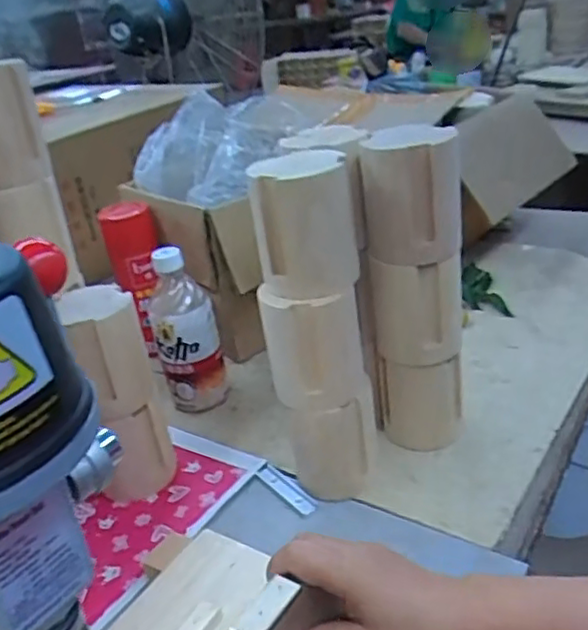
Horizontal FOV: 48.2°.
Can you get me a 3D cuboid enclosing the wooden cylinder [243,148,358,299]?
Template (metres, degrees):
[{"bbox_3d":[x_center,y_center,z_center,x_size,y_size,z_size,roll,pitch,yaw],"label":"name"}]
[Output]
[{"bbox_3d":[0.009,-0.074,0.530,0.078,0.099,0.071,-5,27,5],"label":"wooden cylinder"}]

